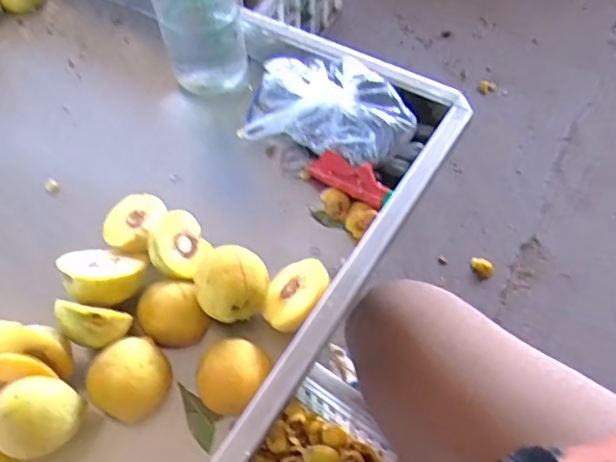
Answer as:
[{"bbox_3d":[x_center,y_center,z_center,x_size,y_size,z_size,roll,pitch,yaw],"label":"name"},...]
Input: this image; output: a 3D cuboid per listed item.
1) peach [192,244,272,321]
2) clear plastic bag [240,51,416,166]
[{"bbox_3d":[-0.064,0.046,0.487,0.058,0.048,0.058,12,57,9],"label":"peach"},{"bbox_3d":[0.027,-0.135,0.612,0.180,0.076,0.106,24,59,16],"label":"clear plastic bag"}]

